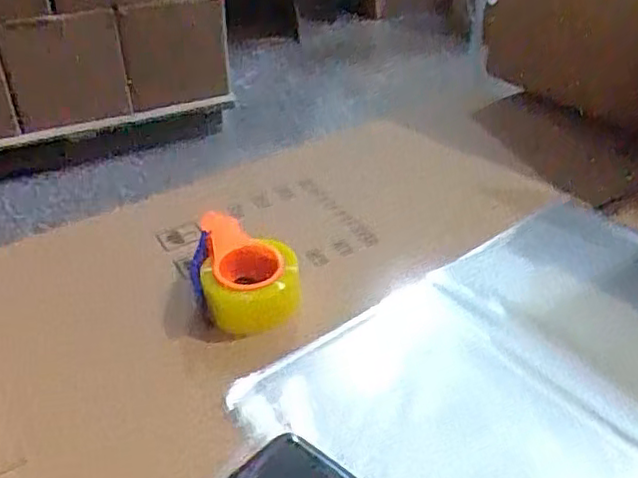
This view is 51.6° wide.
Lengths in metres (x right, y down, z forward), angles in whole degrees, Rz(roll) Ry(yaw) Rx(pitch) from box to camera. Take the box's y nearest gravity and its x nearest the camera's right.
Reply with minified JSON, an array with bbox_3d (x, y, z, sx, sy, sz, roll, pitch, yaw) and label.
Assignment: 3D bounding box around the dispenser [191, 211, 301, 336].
[{"bbox_3d":[-0.087,0.033,0.778,0.119,0.073,0.158,-7,38,-5],"label":"dispenser"}]

